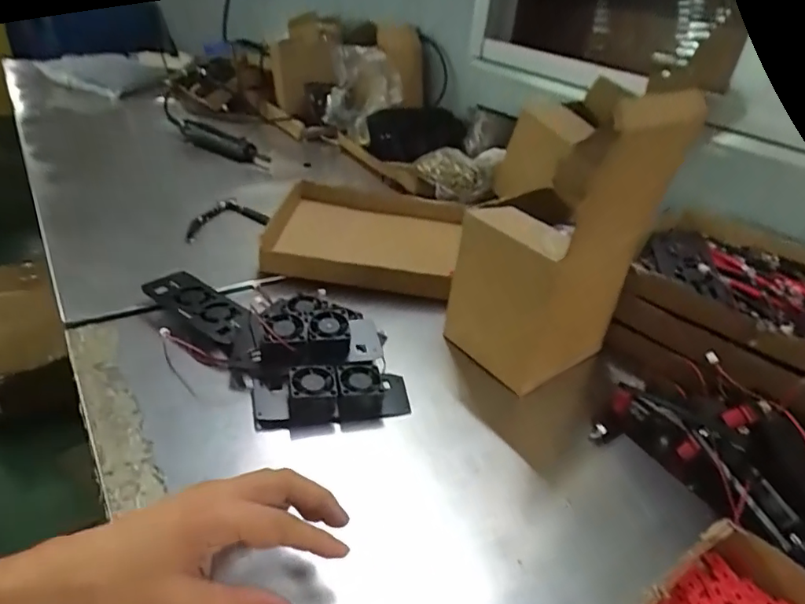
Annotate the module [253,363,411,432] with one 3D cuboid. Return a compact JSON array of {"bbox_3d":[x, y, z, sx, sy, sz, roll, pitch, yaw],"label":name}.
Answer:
[{"bbox_3d":[-0.063,0.085,0.489,0.141,0.041,0.059,-4,34,-16],"label":"module"}]

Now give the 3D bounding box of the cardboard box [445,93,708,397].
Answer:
[{"bbox_3d":[0.147,-0.058,0.516,0.165,0.269,0.143,-22,42,-36],"label":"cardboard box"}]

